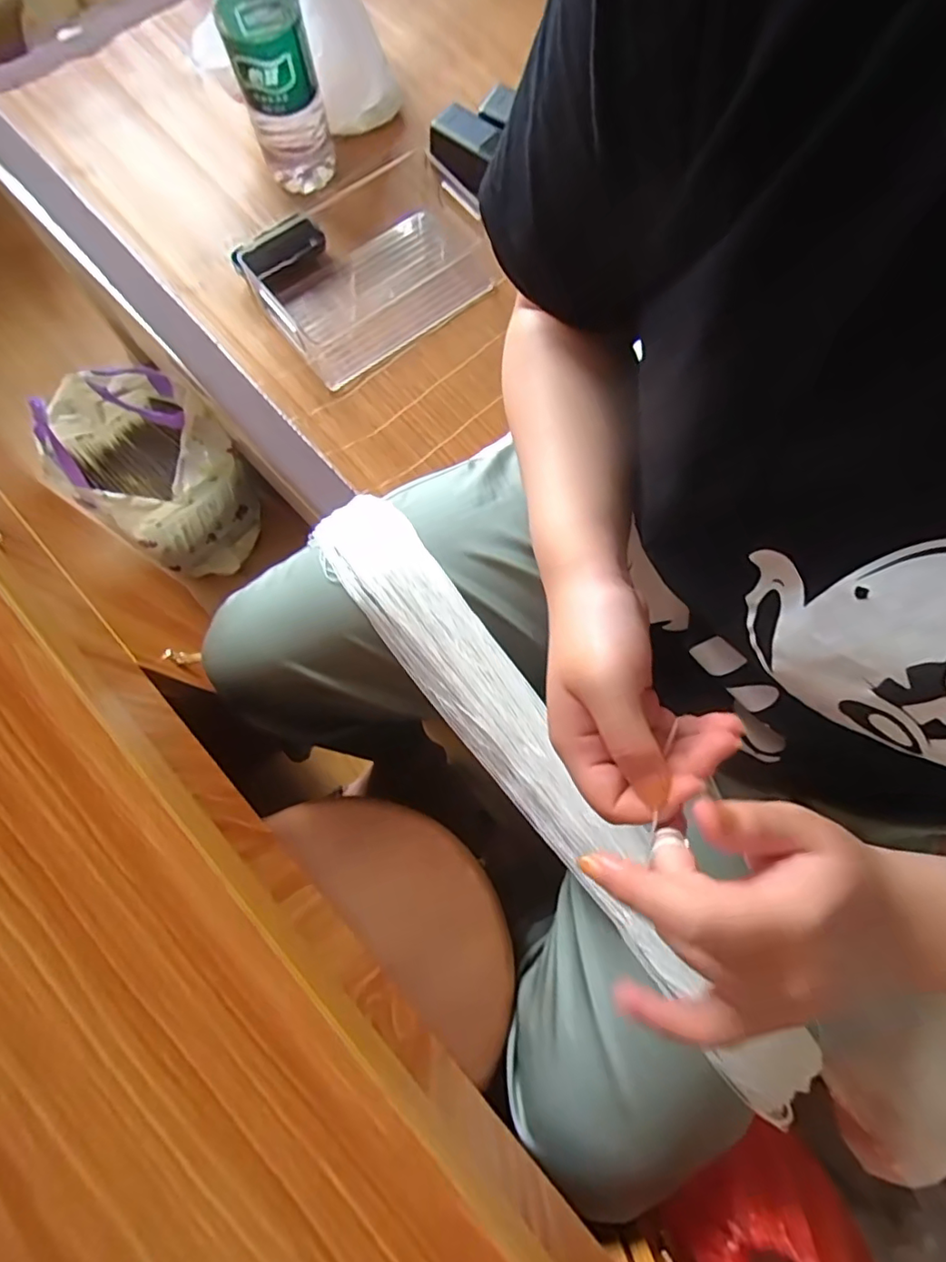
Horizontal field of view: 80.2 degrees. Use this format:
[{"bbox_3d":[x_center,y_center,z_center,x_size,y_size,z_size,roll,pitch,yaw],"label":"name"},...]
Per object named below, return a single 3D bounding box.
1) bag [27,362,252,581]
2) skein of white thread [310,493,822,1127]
[{"bbox_3d":[-0.496,-0.257,0.900,0.221,0.269,0.254,-38,79,-11],"label":"bag"},{"bbox_3d":[0.042,0.090,0.405,0.078,0.048,0.507,-35,78,-10],"label":"skein of white thread"}]

